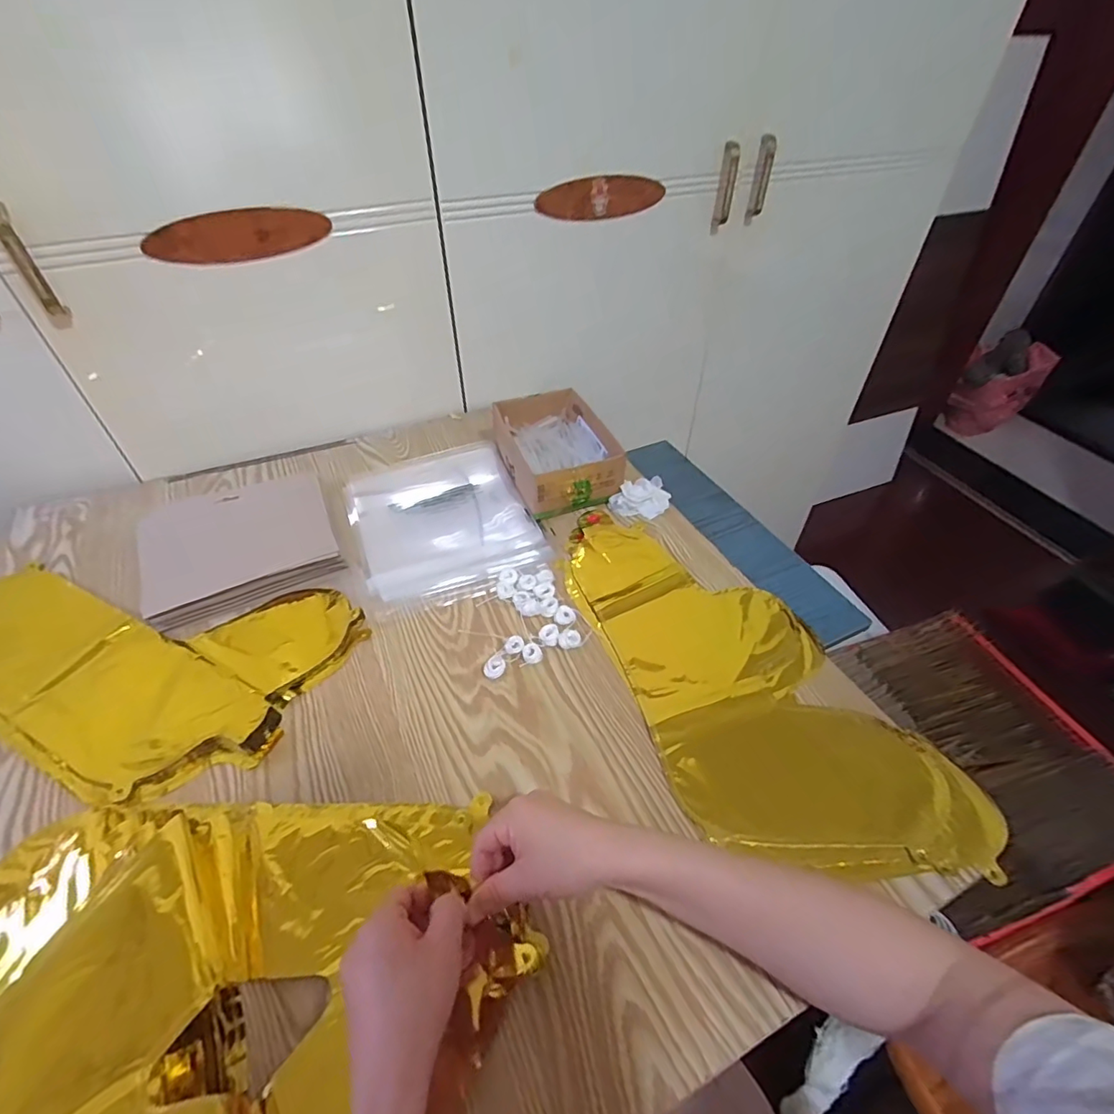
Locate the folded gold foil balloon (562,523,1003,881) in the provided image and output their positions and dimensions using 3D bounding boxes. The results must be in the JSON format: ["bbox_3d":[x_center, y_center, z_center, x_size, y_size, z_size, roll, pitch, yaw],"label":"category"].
[{"bbox_3d":[0.163,0.106,0.518,0.211,0.009,0.426,-20,49,-20],"label":"folded gold foil balloon"}]

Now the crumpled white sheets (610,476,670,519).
[{"bbox_3d":[0.104,-0.076,0.675,0.072,0.029,0.045,-13,47,-14],"label":"crumpled white sheets"}]

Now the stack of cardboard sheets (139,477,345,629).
[{"bbox_3d":[-0.359,-0.020,0.616,0.189,0.034,0.160,-19,49,-19],"label":"stack of cardboard sheets"}]

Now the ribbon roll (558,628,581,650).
[{"bbox_3d":[0.013,0.082,0.539,0.020,0.008,0.022,1,45,-1],"label":"ribbon roll"}]

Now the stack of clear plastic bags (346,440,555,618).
[{"bbox_3d":[-0.147,-0.053,0.696,0.210,0.013,0.287,-15,47,-16],"label":"stack of clear plastic bags"}]

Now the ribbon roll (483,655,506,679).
[{"bbox_3d":[-0.059,0.105,0.515,0.020,0.012,0.018,-5,46,-6],"label":"ribbon roll"}]

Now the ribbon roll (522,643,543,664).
[{"bbox_3d":[-0.024,0.094,0.529,0.019,0.007,0.019,1,45,-1],"label":"ribbon roll"}]

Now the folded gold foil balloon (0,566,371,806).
[{"bbox_3d":[-0.411,0.081,0.533,0.377,0.019,0.235,18,48,16],"label":"folded gold foil balloon"}]

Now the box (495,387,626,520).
[{"bbox_3d":[-0.004,-0.145,0.720,0.134,0.067,0.211,-13,47,-13],"label":"box"}]

